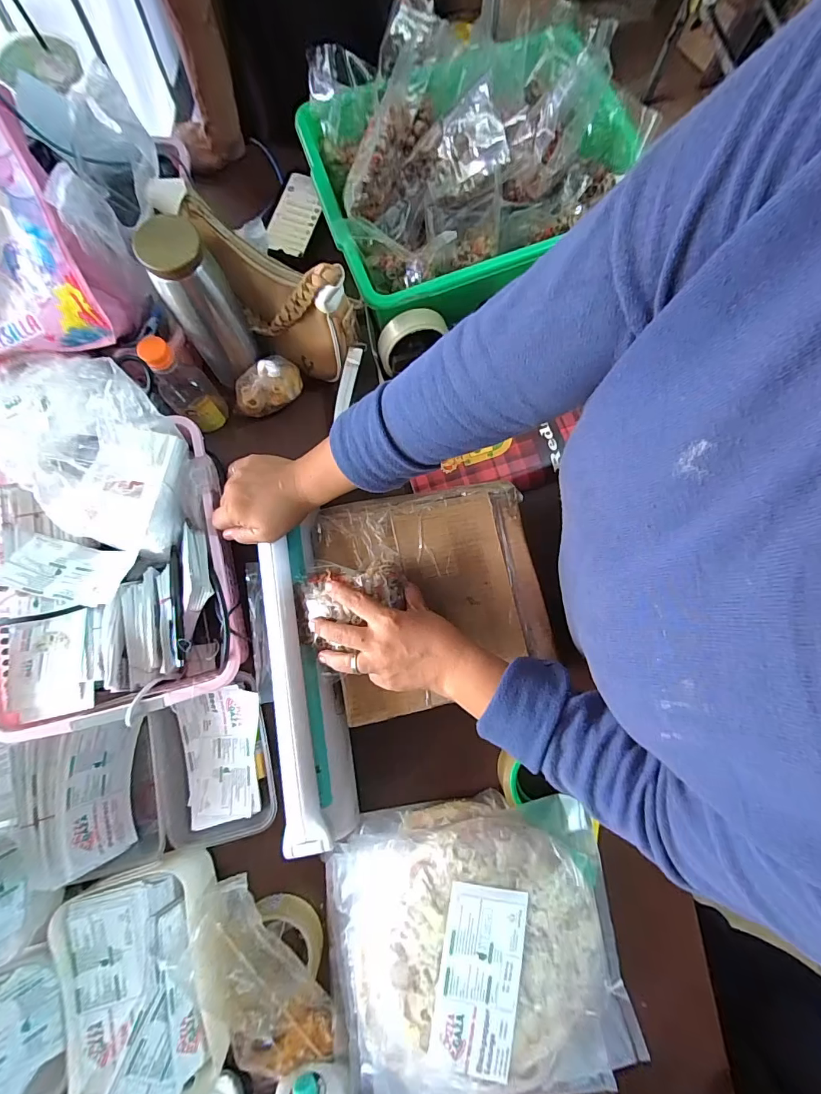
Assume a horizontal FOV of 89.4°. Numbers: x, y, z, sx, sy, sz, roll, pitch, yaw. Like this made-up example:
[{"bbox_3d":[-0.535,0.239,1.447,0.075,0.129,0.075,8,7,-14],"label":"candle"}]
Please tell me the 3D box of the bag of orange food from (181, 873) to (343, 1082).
[{"bbox_3d":[-0.154,0.443,0.411,0.089,0.051,0.194,-31,95,-7],"label":"bag of orange food"}]

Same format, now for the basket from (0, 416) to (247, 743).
[{"bbox_3d":[-0.324,0.034,0.472,0.254,0.101,0.290,-15,80,-4],"label":"basket"}]

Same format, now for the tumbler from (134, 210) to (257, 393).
[{"bbox_3d":[-0.235,-0.271,0.475,0.066,0.167,0.057,-36,82,-8],"label":"tumbler"}]

